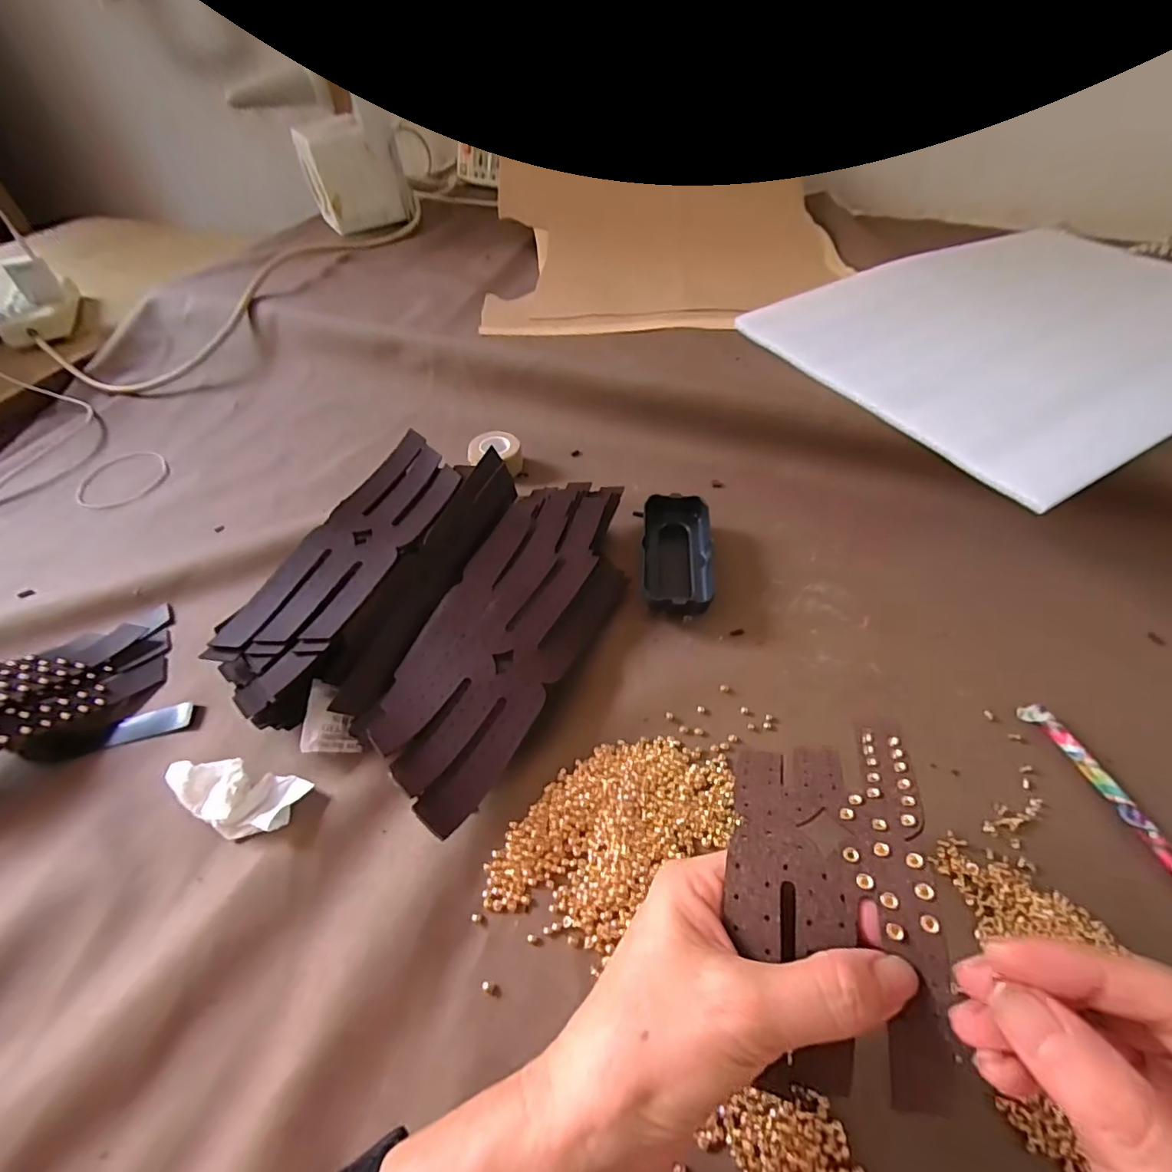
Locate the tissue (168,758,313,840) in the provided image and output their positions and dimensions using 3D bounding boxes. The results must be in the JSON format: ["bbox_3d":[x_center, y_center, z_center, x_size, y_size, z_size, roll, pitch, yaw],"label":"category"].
[{"bbox_3d":[-0.195,0.115,0.294,0.070,0.020,0.034,14,56,-2],"label":"tissue"}]

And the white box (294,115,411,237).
[{"bbox_3d":[-0.314,-0.561,0.726,0.128,0.102,0.050,-17,51,-12],"label":"white box"}]

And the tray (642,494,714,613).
[{"bbox_3d":[0.070,-0.025,0.406,0.051,0.025,0.108,2,50,4],"label":"tray"}]

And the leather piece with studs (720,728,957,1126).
[{"bbox_3d":[0.090,0.105,0.197,0.070,0.034,0.118,7,56,9],"label":"leather piece with studs"}]

